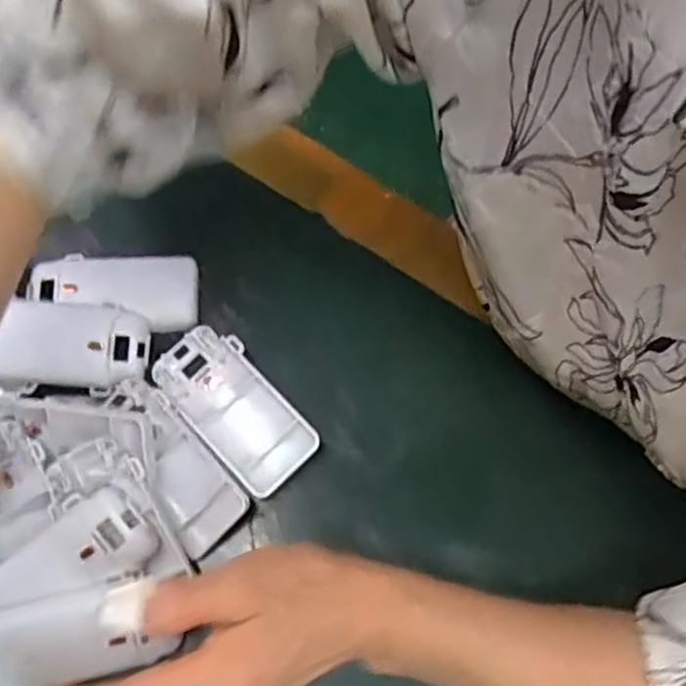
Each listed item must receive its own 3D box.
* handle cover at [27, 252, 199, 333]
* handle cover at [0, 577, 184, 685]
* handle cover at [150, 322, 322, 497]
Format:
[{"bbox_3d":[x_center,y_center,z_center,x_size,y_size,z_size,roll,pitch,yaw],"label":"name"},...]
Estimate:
[{"bbox_3d":[-0.128,-0.030,0.408,0.090,0.015,0.045,0,72,-1],"label":"handle cover"},{"bbox_3d":[-0.129,0.138,0.338,0.090,0.020,0.041,-11,72,-5],"label":"handle cover"},{"bbox_3d":[-0.059,0.035,0.392,0.047,0.018,0.094,-39,77,-12],"label":"handle cover"}]

